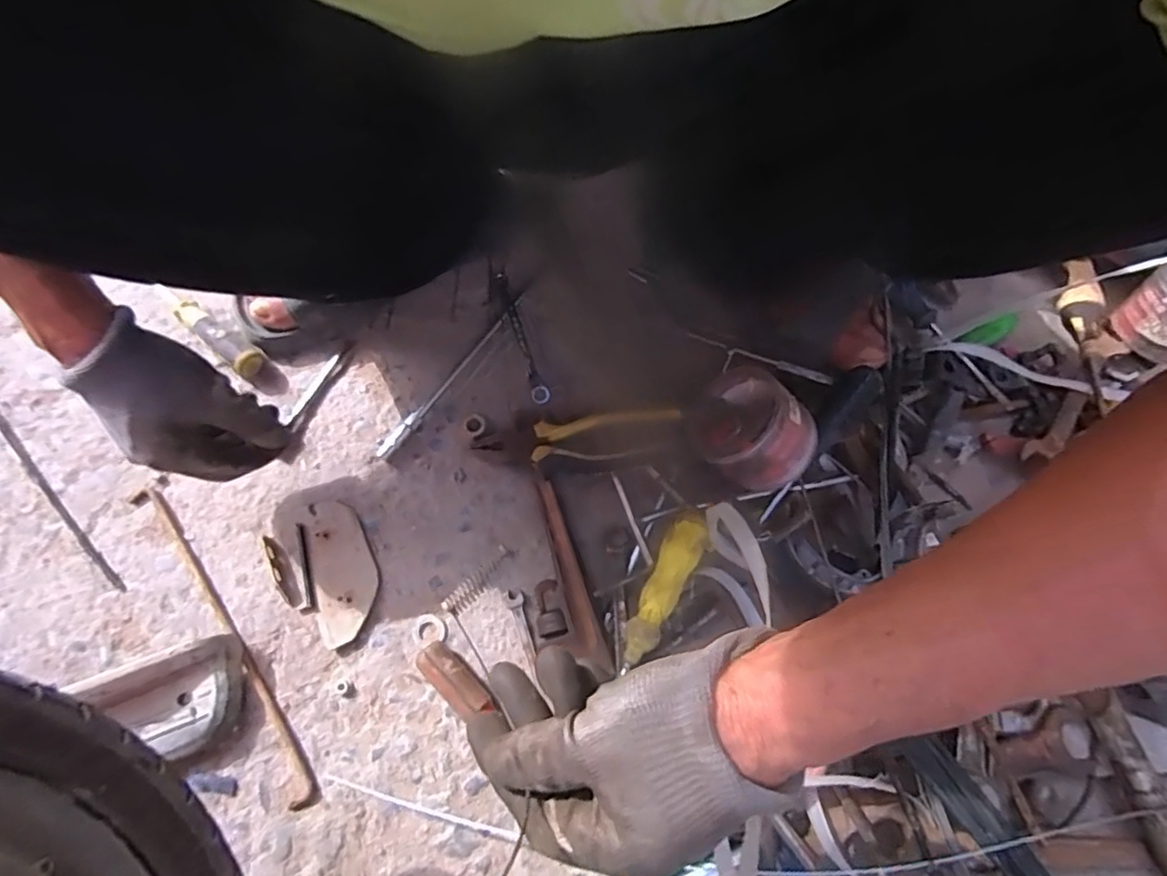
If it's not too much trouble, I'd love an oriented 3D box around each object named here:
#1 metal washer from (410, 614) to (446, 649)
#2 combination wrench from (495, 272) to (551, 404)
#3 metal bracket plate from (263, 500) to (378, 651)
[{"bbox_3d":[-0.130,0.159,0.496,0.027,0.004,0.026,0,71,1],"label":"metal washer"},{"bbox_3d":[-0.059,-0.096,0.565,0.015,0.010,0.135,-18,72,-6],"label":"combination wrench"},{"bbox_3d":[-0.218,0.111,0.506,0.075,0.014,0.119,-30,73,-9],"label":"metal bracket plate"}]

